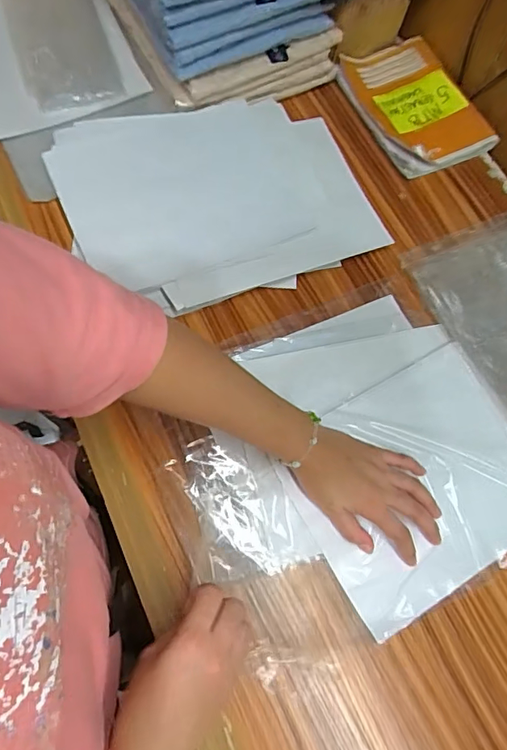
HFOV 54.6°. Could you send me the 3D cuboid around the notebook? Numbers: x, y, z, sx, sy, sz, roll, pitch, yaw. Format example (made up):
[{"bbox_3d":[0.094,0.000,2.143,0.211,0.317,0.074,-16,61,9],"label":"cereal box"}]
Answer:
[{"bbox_3d":[0.214,-0.360,0.652,0.139,0.031,0.202,-20,73,-12],"label":"notebook"}]

